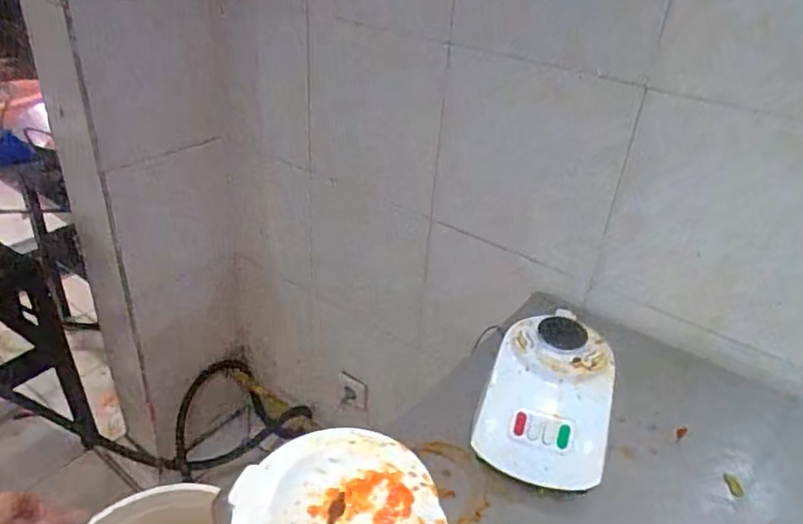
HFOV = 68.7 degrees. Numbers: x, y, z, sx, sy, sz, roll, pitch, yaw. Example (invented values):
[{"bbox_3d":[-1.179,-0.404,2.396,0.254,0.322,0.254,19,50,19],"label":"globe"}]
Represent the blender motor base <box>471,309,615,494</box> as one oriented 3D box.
[{"bbox_3d":[0.157,0.153,0.649,0.137,0.126,0.156,13,33,15],"label":"blender motor base"}]

